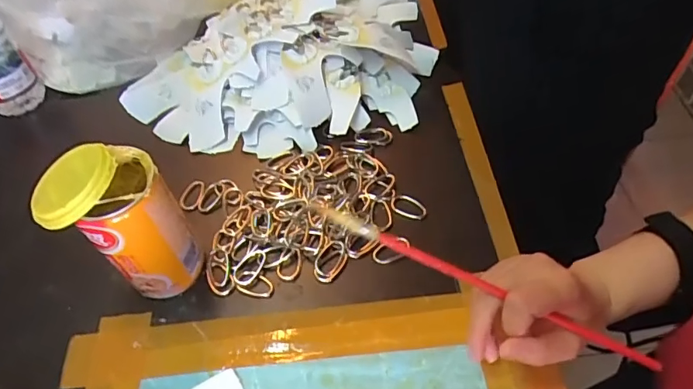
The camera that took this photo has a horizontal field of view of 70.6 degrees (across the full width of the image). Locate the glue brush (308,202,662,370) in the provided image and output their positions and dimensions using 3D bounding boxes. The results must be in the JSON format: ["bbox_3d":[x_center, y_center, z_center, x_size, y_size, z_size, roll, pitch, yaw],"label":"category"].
[{"bbox_3d":[0.093,0.060,0.316,0.252,0.008,0.007,25,57,-5],"label":"glue brush"}]

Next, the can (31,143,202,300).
[{"bbox_3d":[-0.165,0.027,0.374,0.076,0.130,0.065,-40,60,-22],"label":"can"}]

